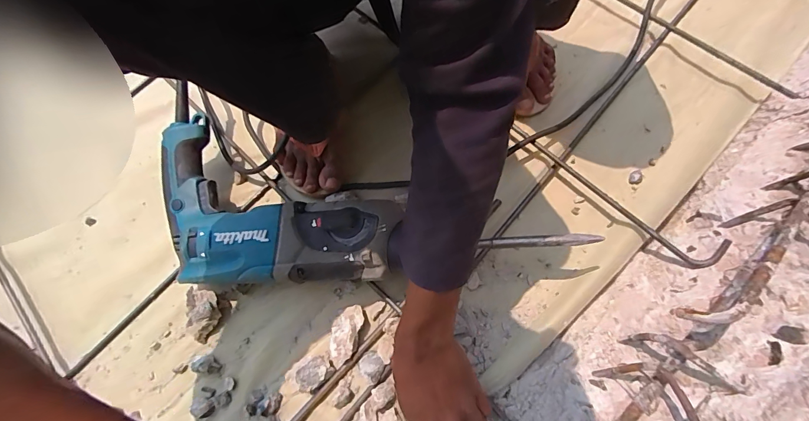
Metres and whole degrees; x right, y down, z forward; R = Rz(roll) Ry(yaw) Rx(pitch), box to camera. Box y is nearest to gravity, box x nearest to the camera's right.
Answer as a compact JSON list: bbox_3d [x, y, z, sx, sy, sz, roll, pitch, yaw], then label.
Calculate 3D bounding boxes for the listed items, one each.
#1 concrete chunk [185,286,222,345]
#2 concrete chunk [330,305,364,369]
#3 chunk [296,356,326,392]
[{"bbox_3d":[-0.239,0.125,0.449,0.038,0.034,0.058,5,68,4],"label":"concrete chunk"},{"bbox_3d":[-0.070,0.143,0.432,0.034,0.022,0.067,13,69,7],"label":"concrete chunk"},{"bbox_3d":[-0.103,0.183,0.421,0.038,0.019,0.025,-40,72,-14],"label":"chunk"}]

